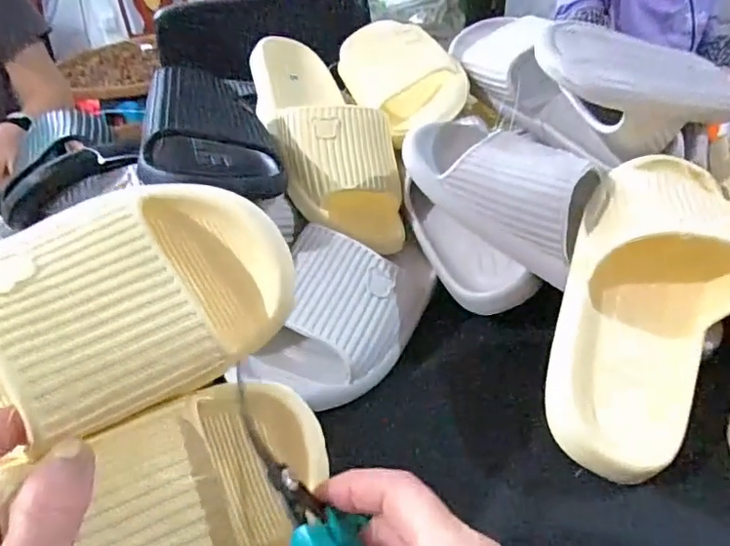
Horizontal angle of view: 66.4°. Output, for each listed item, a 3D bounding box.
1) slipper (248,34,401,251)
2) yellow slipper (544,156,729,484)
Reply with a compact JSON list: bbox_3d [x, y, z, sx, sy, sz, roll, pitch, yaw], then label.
[{"bbox_3d":[-0.039,-0.130,0.520,0.105,0.073,0.246,-19,67,-18],"label":"slipper"},{"bbox_3d":[0.190,0.010,0.369,0.100,0.067,0.249,16,66,28],"label":"yellow slipper"}]

